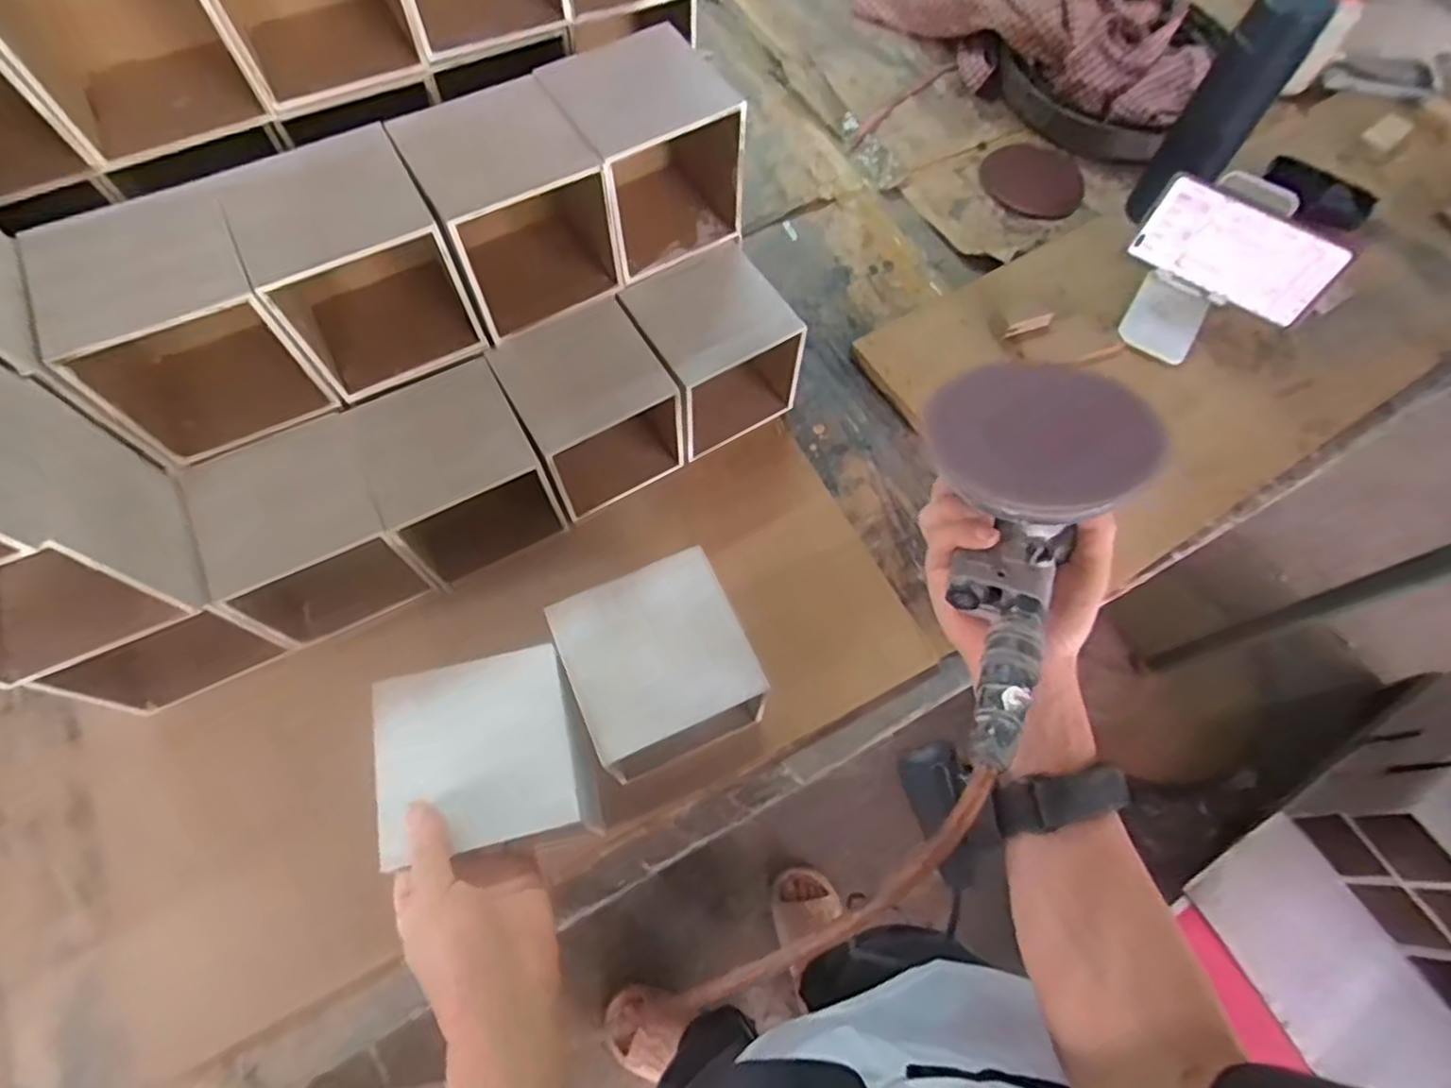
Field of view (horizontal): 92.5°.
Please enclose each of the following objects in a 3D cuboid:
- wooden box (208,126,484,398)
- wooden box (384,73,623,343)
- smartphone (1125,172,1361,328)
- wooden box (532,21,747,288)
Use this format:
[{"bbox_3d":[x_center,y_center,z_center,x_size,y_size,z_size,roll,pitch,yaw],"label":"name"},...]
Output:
[{"bbox_3d":[-0.251,-0.185,0.487,0.115,0.125,0.110,-29,70,-13],"label":"wooden box"},{"bbox_3d":[-0.159,-0.246,0.511,0.115,0.121,0.128,-29,70,-13],"label":"wooden box"},{"bbox_3d":[0.450,-0.259,0.614,0.157,0.080,0.012,35,66,14],"label":"smartphone"},{"bbox_3d":[-0.059,-0.294,0.537,0.120,0.117,0.114,-30,70,-14],"label":"wooden box"}]

